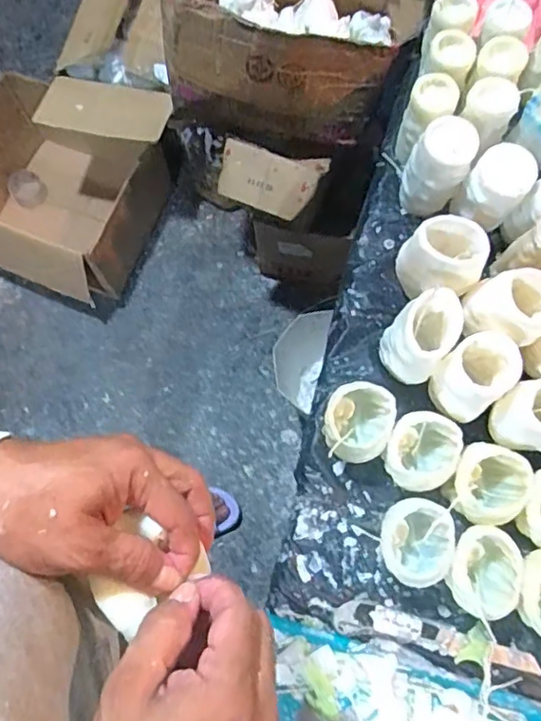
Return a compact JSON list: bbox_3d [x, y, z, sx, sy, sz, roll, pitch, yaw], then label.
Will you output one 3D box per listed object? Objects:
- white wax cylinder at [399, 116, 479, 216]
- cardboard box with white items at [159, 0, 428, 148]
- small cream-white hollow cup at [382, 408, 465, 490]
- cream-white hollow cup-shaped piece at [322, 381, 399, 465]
[{"bbox_3d":[0.188,-0.220,0.651,0.064,0.114,0.064,0,73,1],"label":"white wax cylinder"},{"bbox_3d":[0.011,-0.532,0.920,0.403,0.188,0.255,11,74,5],"label":"cardboard box with white items"},{"bbox_3d":[0.153,0.094,0.588,0.070,0.050,0.079,25,75,9],"label":"small cream-white hollow cup"},{"bbox_3d":[0.088,0.065,0.591,0.069,0.058,0.084,22,75,8],"label":"cream-white hollow cup-shaped piece"}]

